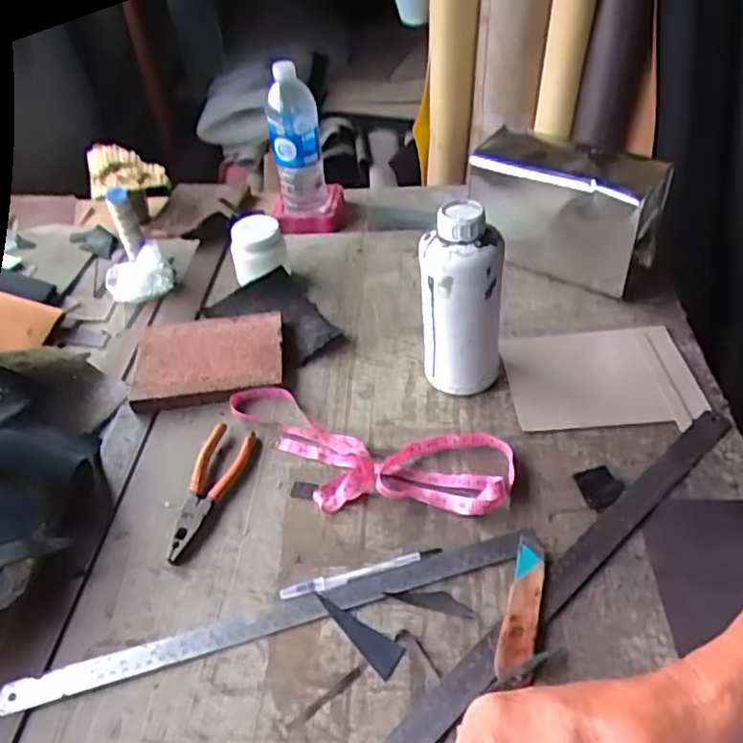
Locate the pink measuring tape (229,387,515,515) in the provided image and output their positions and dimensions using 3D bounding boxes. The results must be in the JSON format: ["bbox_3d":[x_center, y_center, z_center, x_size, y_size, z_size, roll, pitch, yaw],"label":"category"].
[{"bbox_3d":[-0.018,0.085,0.701,0.324,0.023,0.136,9,44,17],"label":"pink measuring tape"}]

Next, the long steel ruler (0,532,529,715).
[{"bbox_3d":[-0.083,0.214,0.582,0.452,0.005,0.034,-14,42,-9],"label":"long steel ruler"}]

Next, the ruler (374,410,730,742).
[{"bbox_3d":[0.137,0.203,0.565,0.606,0.010,0.032,-34,46,-27],"label":"ruler"}]

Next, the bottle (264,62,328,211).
[{"bbox_3d":[-0.117,-0.360,1.039,0.075,0.226,0.065,-10,42,-5],"label":"bottle"}]

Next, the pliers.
[{"bbox_3d":[-0.164,0.120,0.684,0.052,0.022,0.161,4,43,11],"label":"pliers"}]

